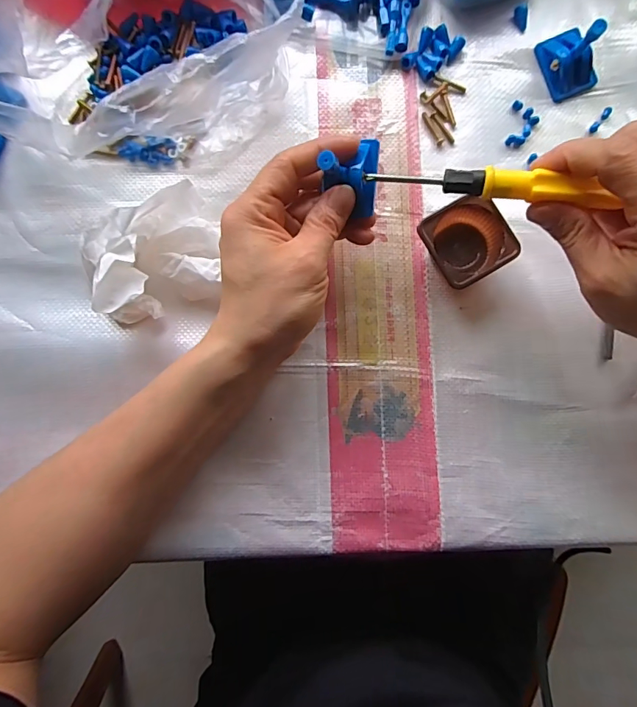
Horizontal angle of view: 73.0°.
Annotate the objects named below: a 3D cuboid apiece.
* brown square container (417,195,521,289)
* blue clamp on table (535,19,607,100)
[{"bbox_3d":[0.101,-0.076,0.299,0.053,0.027,0.053,-31,86,-4],"label":"brown square container"},{"bbox_3d":[0.183,-0.215,0.308,0.033,0.032,0.045,-23,86,-3],"label":"blue clamp on table"}]

